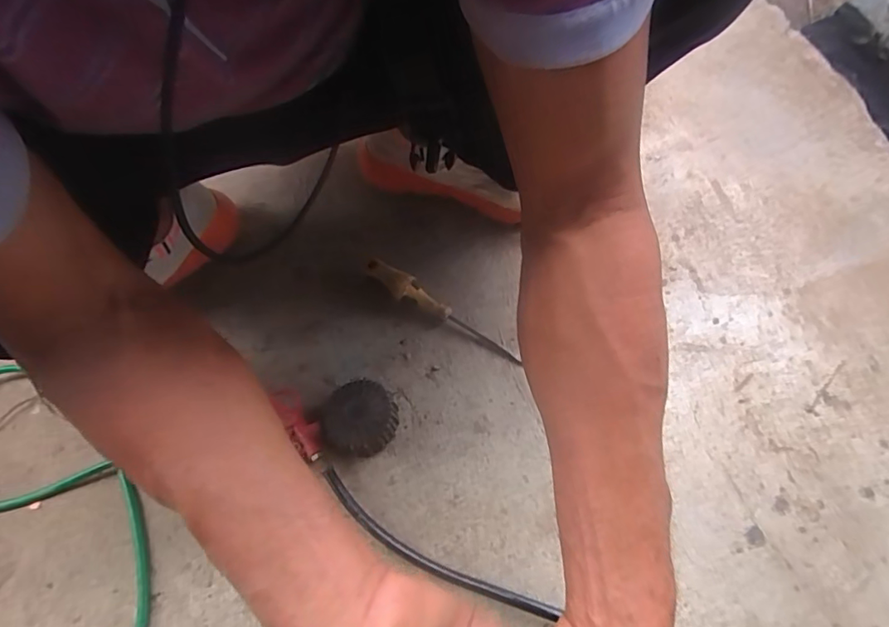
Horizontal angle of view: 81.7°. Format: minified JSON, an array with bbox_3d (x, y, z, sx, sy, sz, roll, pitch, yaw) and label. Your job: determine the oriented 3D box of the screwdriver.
[{"bbox_3d":[-0.004,-0.006,0.563,0.200,0.019,0.025,31,72,12],"label":"screwdriver"}]

